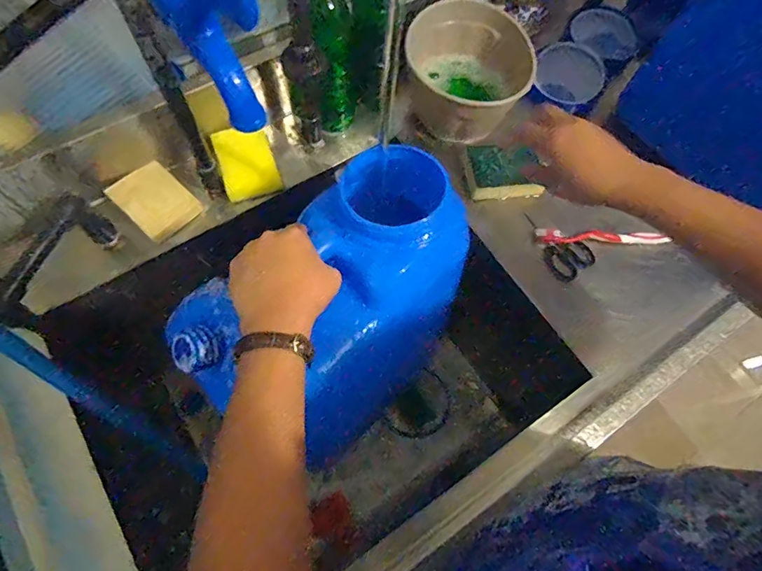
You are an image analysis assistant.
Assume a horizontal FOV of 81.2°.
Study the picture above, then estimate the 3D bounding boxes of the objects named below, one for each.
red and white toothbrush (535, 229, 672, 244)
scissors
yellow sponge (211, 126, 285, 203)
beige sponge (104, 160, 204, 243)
[{"bbox_3d":[0.290,-0.064,0.595,0.156,0.025,0.020,4,66,-1],"label":"red and white toothbrush"},{"bbox_3d":[0.234,-0.056,0.600,0.061,0.010,0.102,-36,73,-17],"label":"scissors"},{"bbox_3d":[-0.179,-0.166,0.596,0.071,0.019,0.091,-22,101,-15],"label":"yellow sponge"},{"bbox_3d":[-0.289,-0.110,0.568,0.096,0.024,0.074,42,70,14],"label":"beige sponge"}]

